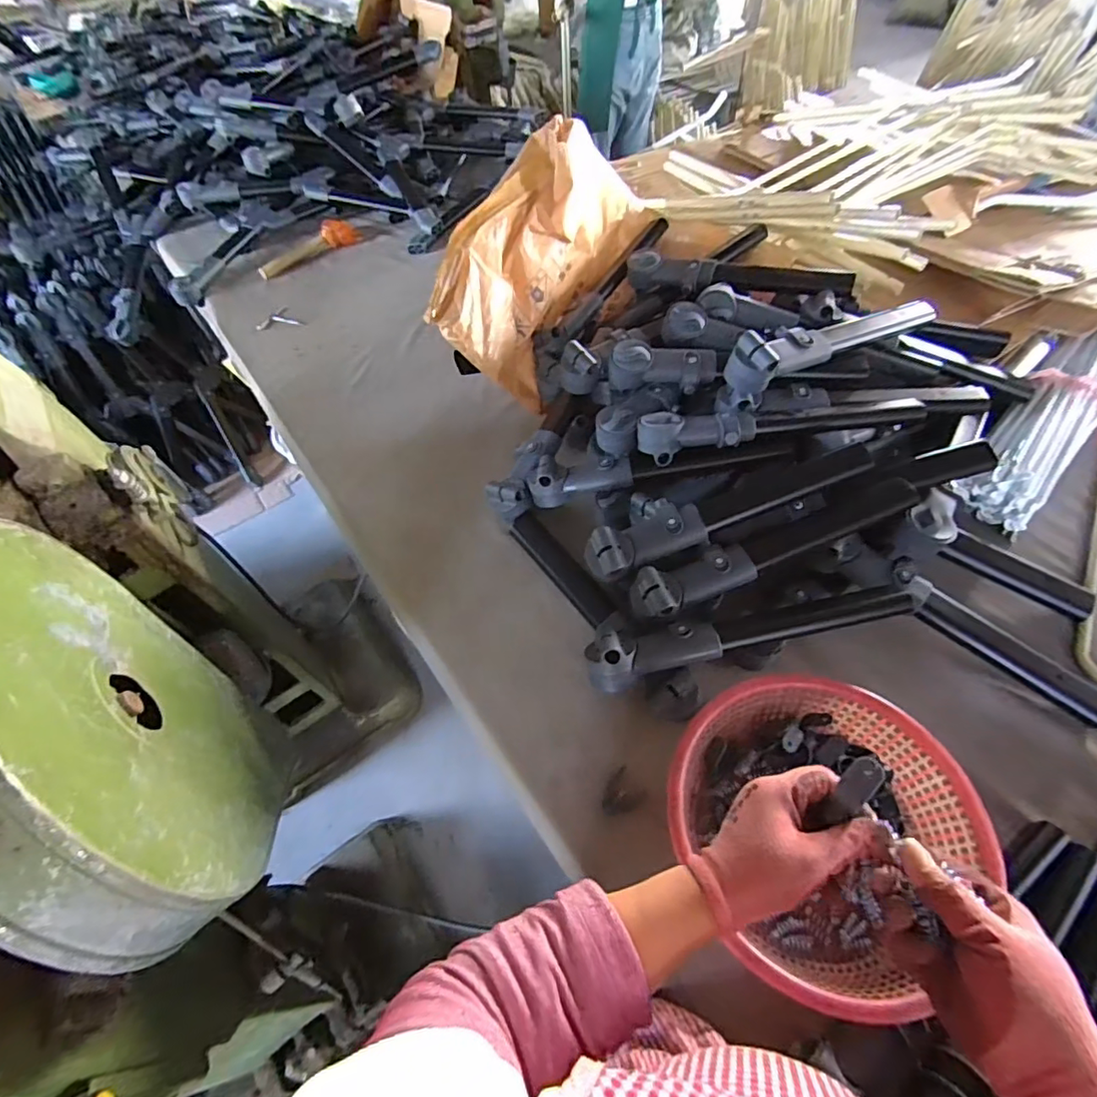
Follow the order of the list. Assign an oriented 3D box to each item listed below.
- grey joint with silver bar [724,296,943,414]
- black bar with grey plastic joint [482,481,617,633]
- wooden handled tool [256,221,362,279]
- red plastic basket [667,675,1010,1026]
[{"bbox_3d":[0.438,-0.327,0.836,0.394,0.090,0.069,-27,56,-14],"label":"grey joint with silver bar"},{"bbox_3d":[-0.001,0.002,0.831,0.059,0.050,0.302,-28,57,-14],"label":"black bar with grey plastic joint"},{"bbox_3d":[-0.674,-0.841,1.528,0.301,0.043,0.105,-37,59,-20],"label":"wooden handled tool"},{"bbox_3d":[0.277,0.285,0.585,0.289,0.088,0.272,-33,58,-17],"label":"red plastic basket"}]

